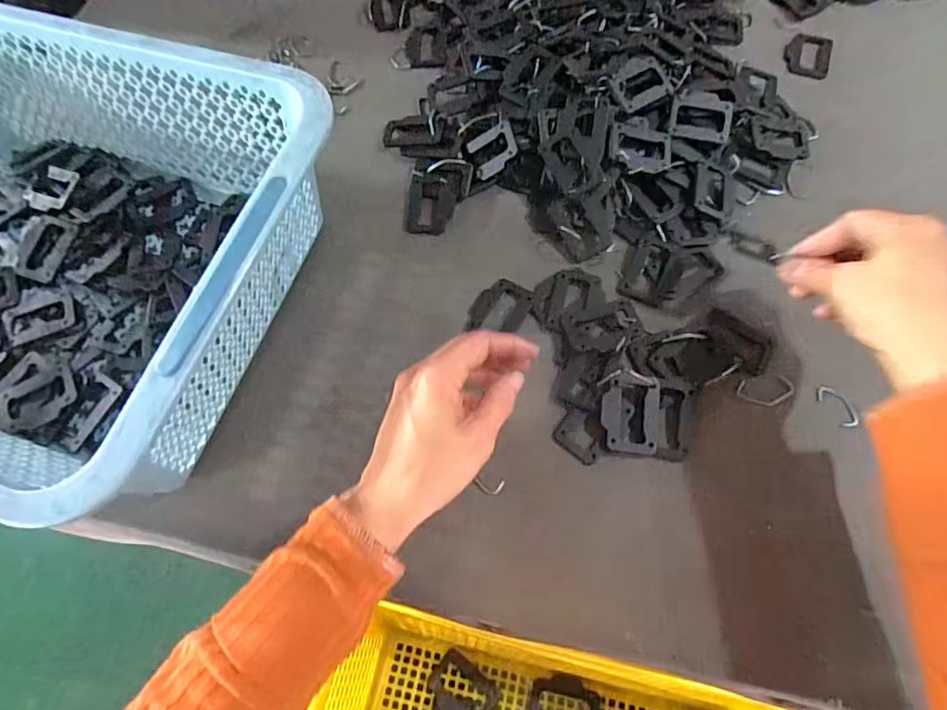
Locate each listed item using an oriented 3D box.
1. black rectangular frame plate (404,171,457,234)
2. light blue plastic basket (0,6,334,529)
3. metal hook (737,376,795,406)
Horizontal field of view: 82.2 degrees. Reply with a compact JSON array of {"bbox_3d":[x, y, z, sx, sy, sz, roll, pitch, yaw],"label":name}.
[{"bbox_3d":[-0.035,-0.123,0.439,0.039,0.005,0.054,3,67,2],"label":"black rectangular frame plate"},{"bbox_3d":[-0.308,-0.077,0.360,0.398,0.112,0.284,17,68,8],"label":"light blue plastic basket"},{"bbox_3d":[0.199,0.025,0.368,0.040,0.004,0.019,-5,67,-1],"label":"metal hook"}]

